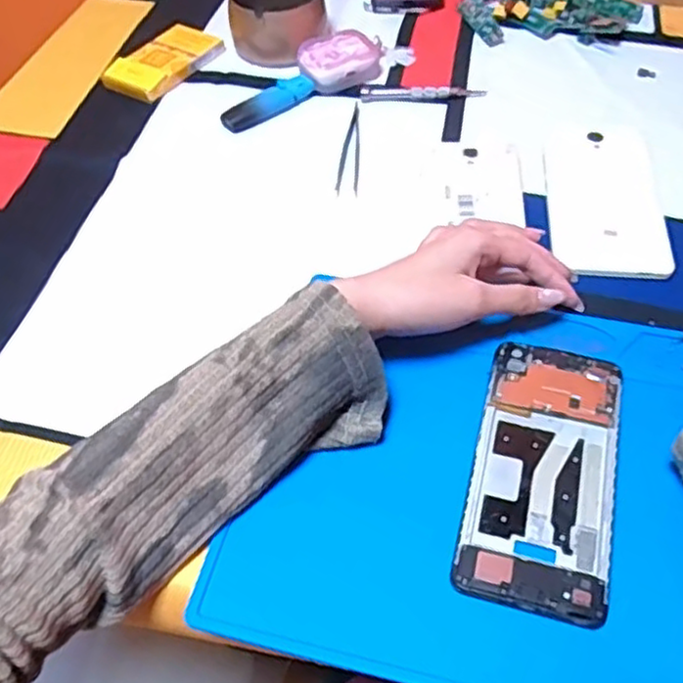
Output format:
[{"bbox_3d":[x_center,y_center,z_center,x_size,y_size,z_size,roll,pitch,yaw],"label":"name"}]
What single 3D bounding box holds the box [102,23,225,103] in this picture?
[{"bbox_3d":[-0.156,-0.254,0.630,0.062,0.016,0.108,29,58,23],"label":"box"}]

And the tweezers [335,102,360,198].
[{"bbox_3d":[0.005,-0.150,0.545,0.016,0.006,0.105,0,52,3],"label":"tweezers"}]

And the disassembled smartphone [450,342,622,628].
[{"bbox_3d":[0.105,0.064,0.364,0.070,0.008,0.151,12,53,12],"label":"disassembled smartphone"}]

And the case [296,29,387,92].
[{"bbox_3d":[0.002,-0.245,0.606,0.078,0.026,0.044,-19,53,-12],"label":"case"}]

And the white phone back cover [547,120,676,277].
[{"bbox_3d":[0.187,-0.110,0.500,0.075,0.006,0.164,5,52,7],"label":"white phone back cover"}]

